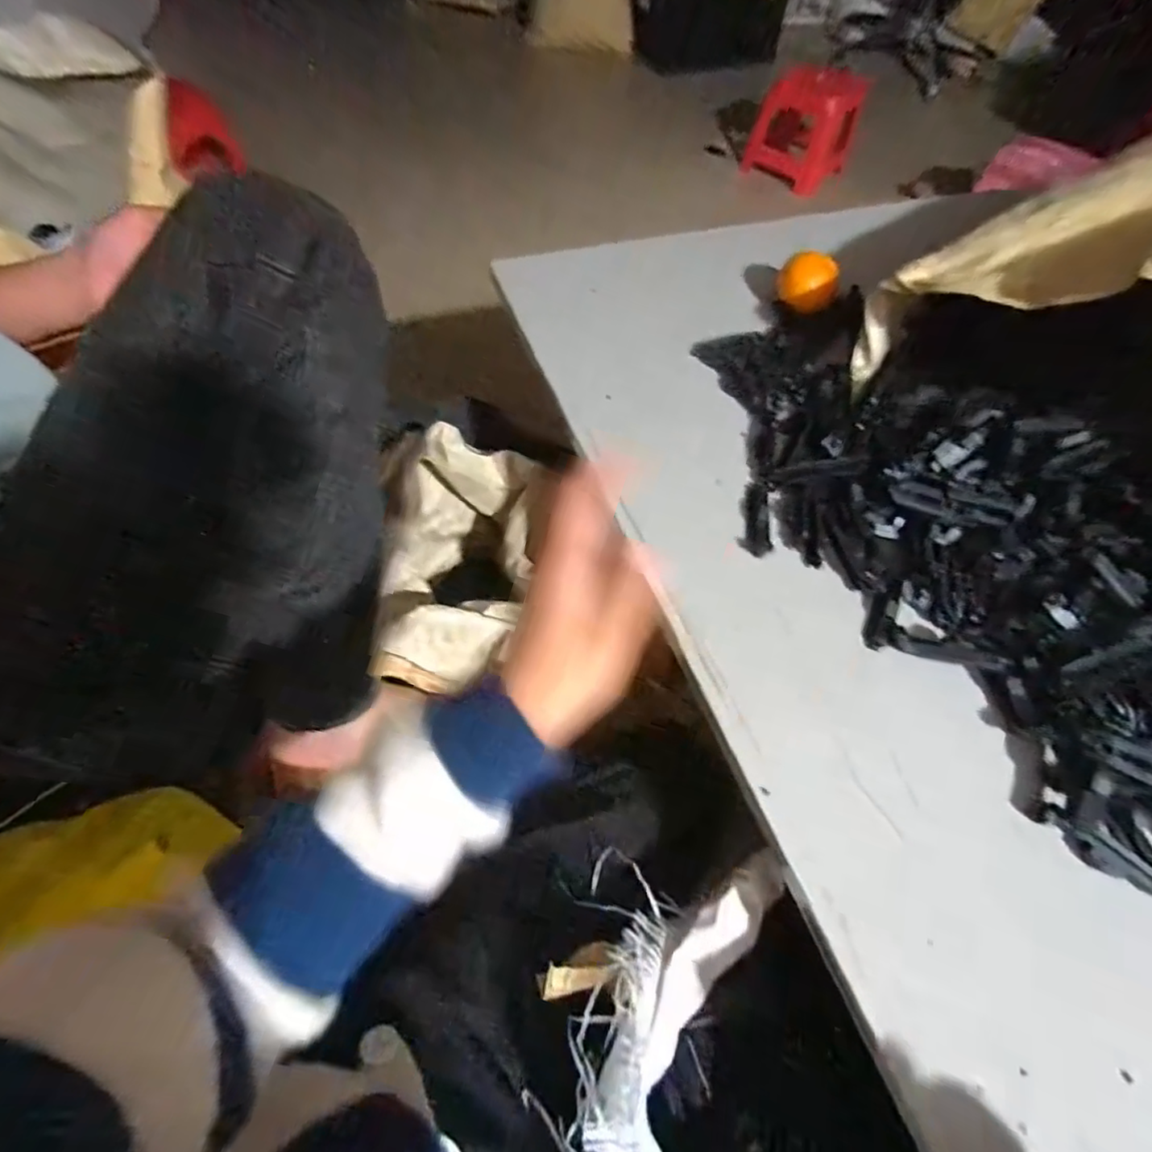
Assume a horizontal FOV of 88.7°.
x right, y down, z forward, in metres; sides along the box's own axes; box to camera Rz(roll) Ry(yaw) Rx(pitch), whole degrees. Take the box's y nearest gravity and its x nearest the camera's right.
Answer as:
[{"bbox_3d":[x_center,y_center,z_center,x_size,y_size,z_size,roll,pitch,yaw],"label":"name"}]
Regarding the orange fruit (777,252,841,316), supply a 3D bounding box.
[{"bbox_3d":[0.233,-0.293,0.600,0.061,0.043,0.047,28,60,13],"label":"orange fruit"}]

